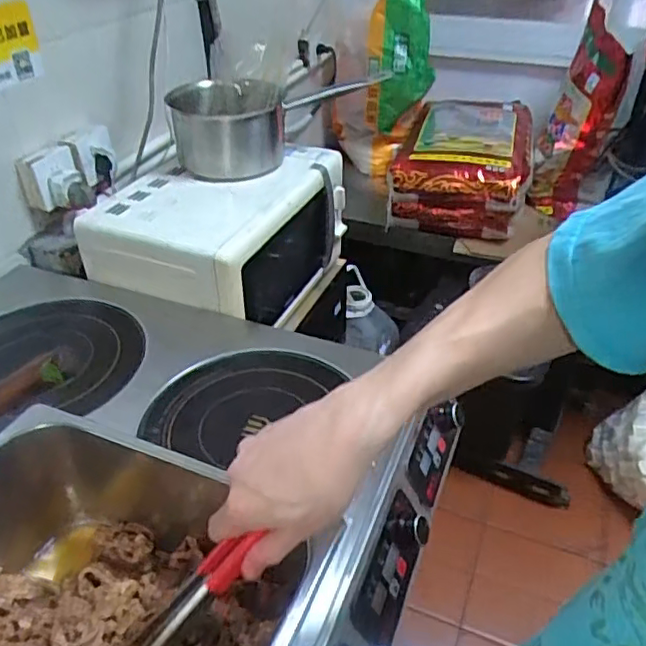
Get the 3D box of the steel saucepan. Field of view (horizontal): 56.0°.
[{"bbox_3d":[-0.106,-0.405,1.165,0.392,0.121,0.205,-20,43,-22],"label":"steel saucepan"}]

